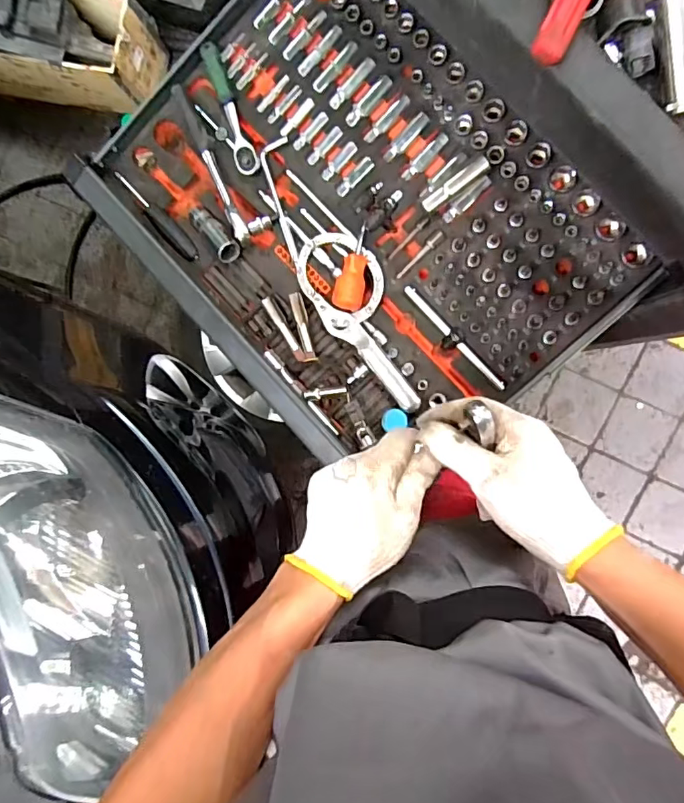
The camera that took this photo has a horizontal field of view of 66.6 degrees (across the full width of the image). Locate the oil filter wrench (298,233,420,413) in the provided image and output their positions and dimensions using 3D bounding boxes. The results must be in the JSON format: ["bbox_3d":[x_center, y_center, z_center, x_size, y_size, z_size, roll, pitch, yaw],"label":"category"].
[{"bbox_3d":[0.030,-0.093,0.595,0.086,0.015,0.223,-33,87,8],"label":"oil filter wrench"}]

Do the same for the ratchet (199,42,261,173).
[{"bbox_3d":[-0.129,-0.337,0.601,0.027,0.016,0.151,-18,90,9],"label":"ratchet"}]

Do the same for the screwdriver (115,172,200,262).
[{"bbox_3d":[-0.225,-0.223,0.634,0.021,0.014,0.139,-44,86,8],"label":"screwdriver"}]

